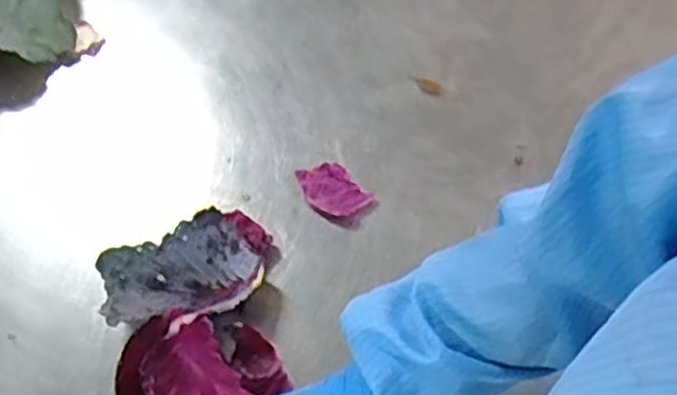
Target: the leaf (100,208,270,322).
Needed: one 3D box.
[{"bbox_3d":[-0.134,0.063,0.643,0.139,0.055,0.100,-8,63,-3],"label":"leaf"}]

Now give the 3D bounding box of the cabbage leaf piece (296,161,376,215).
[{"bbox_3d":[-0.007,-0.008,0.691,0.048,0.009,0.066,-40,69,-18],"label":"cabbage leaf piece"}]

